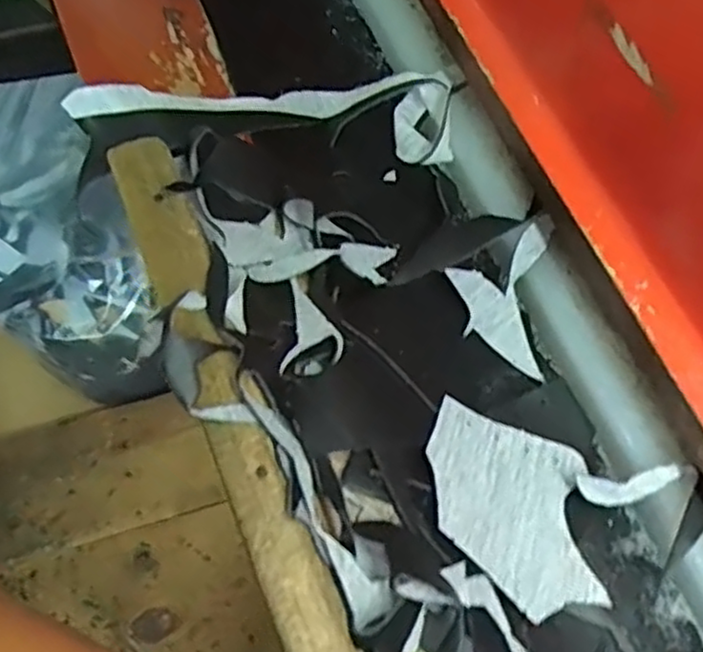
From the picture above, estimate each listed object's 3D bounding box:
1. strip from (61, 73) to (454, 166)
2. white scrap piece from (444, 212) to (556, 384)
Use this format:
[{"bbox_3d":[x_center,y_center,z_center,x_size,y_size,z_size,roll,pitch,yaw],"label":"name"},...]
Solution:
[{"bbox_3d":[-0.062,-0.160,0.542,0.274,0.062,0.082,-2,60,-18],"label":"strip"},{"bbox_3d":[0.102,-0.023,0.512,0.077,0.044,0.104,4,61,0],"label":"white scrap piece"}]

